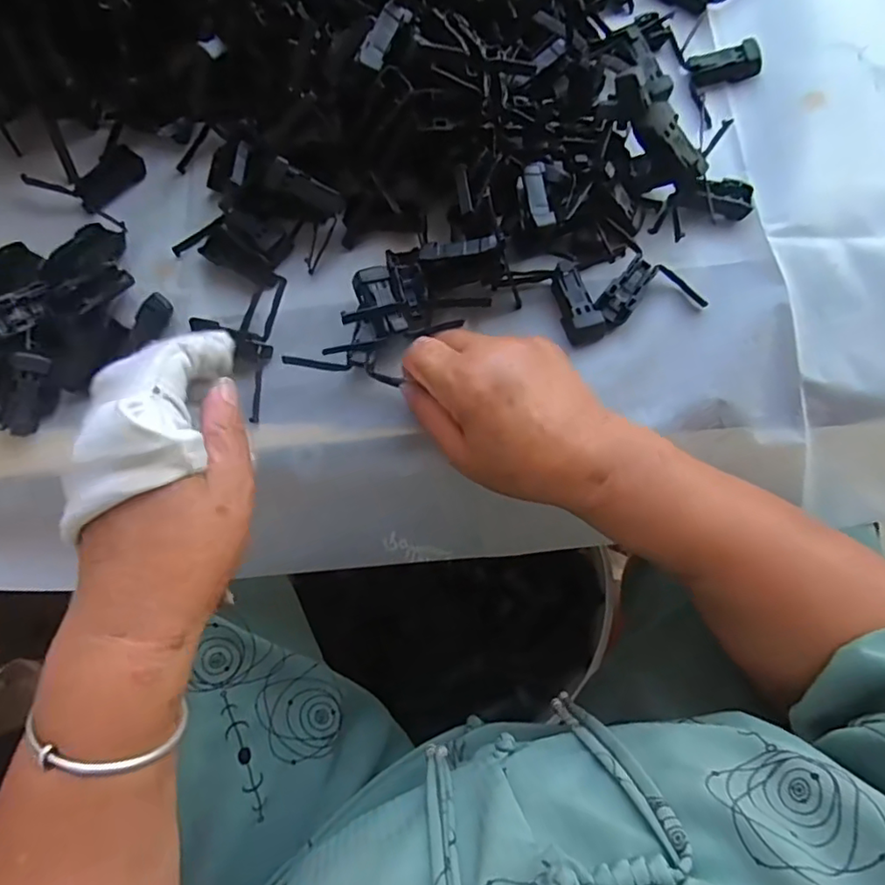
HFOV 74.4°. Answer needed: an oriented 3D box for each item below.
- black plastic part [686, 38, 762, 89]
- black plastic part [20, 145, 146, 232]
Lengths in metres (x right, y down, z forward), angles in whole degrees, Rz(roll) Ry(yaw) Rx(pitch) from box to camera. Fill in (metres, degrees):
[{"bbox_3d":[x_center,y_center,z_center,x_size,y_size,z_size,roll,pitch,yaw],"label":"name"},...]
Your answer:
[{"bbox_3d":[0.188,-0.252,0.388,0.043,0.015,0.021,-19,77,-7],"label":"black plastic part"},{"bbox_3d":[-0.224,-0.174,0.381,0.074,0.009,0.052,28,76,5],"label":"black plastic part"}]

